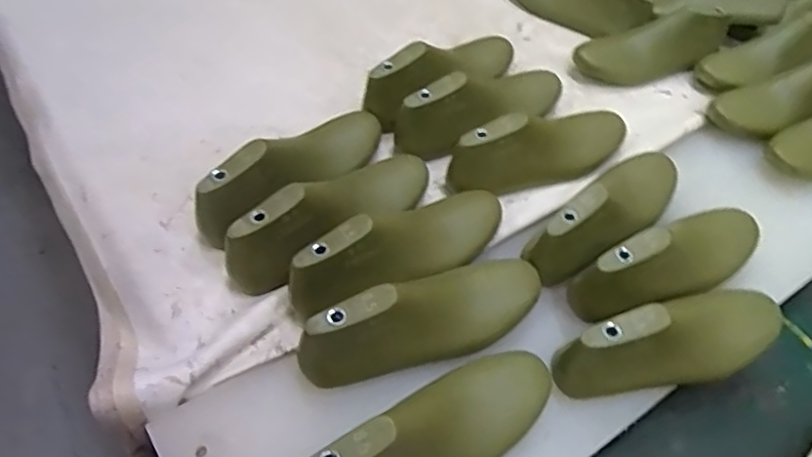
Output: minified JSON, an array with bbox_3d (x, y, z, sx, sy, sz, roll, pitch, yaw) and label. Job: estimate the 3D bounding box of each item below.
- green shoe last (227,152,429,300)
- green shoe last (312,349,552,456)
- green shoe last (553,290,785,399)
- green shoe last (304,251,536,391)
[{"bbox_3d":[-0.070,-0.023,0.626,0.064,0.077,0.248,39,59,23],"label":"green shoe last"},{"bbox_3d":[0.023,0.170,0.496,0.245,0.083,0.069,-24,58,-21],"label":"green shoe last"},{"bbox_3d":[0.269,0.112,0.577,0.253,0.094,0.080,-16,55,-16],"label":"green shoe last"},{"bbox_3d":[0.026,0.083,0.563,0.249,0.085,0.069,-24,58,-21],"label":"green shoe last"}]

